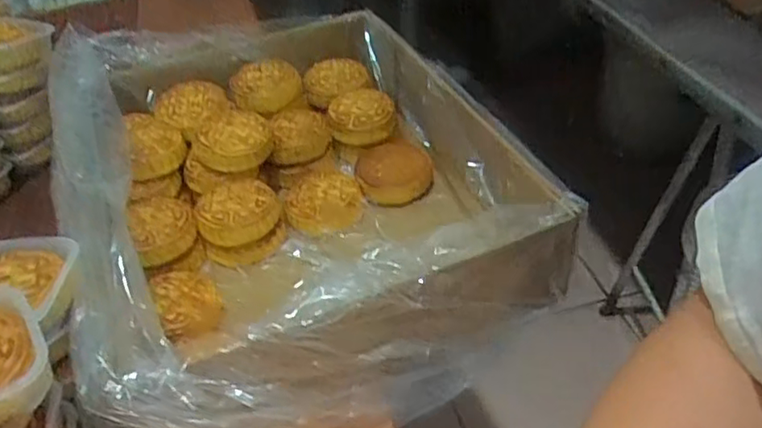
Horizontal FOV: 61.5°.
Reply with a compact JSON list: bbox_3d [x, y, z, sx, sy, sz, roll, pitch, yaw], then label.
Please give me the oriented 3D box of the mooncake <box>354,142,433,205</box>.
[{"bbox_3d":[0.013,-0.042,0.610,0.070,0.024,0.070,-6,42,-2],"label":"mooncake"}]

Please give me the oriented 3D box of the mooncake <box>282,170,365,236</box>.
[{"bbox_3d":[-0.051,-0.011,0.578,0.068,0.019,0.067,-7,42,-4],"label":"mooncake"}]

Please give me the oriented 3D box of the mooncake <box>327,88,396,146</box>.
[{"bbox_3d":[-0.018,-0.100,0.639,0.064,0.028,0.062,2,42,6],"label":"mooncake"}]

